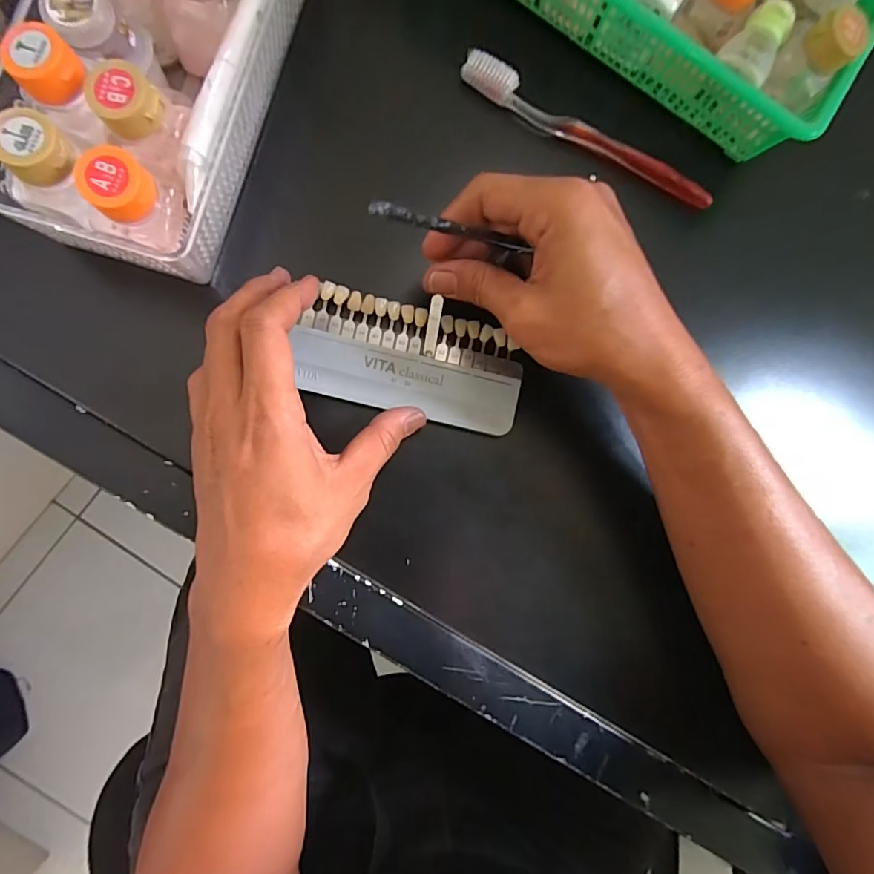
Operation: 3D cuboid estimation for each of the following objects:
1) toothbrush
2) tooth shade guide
[{"bbox_3d":[0.101,-0.203,0.333,0.186,0.015,0.020,30,81,-3],"label":"toothbrush"},{"bbox_3d":[-0.014,-0.048,0.302,0.137,0.013,0.068,15,82,-5],"label":"tooth shade guide"}]

